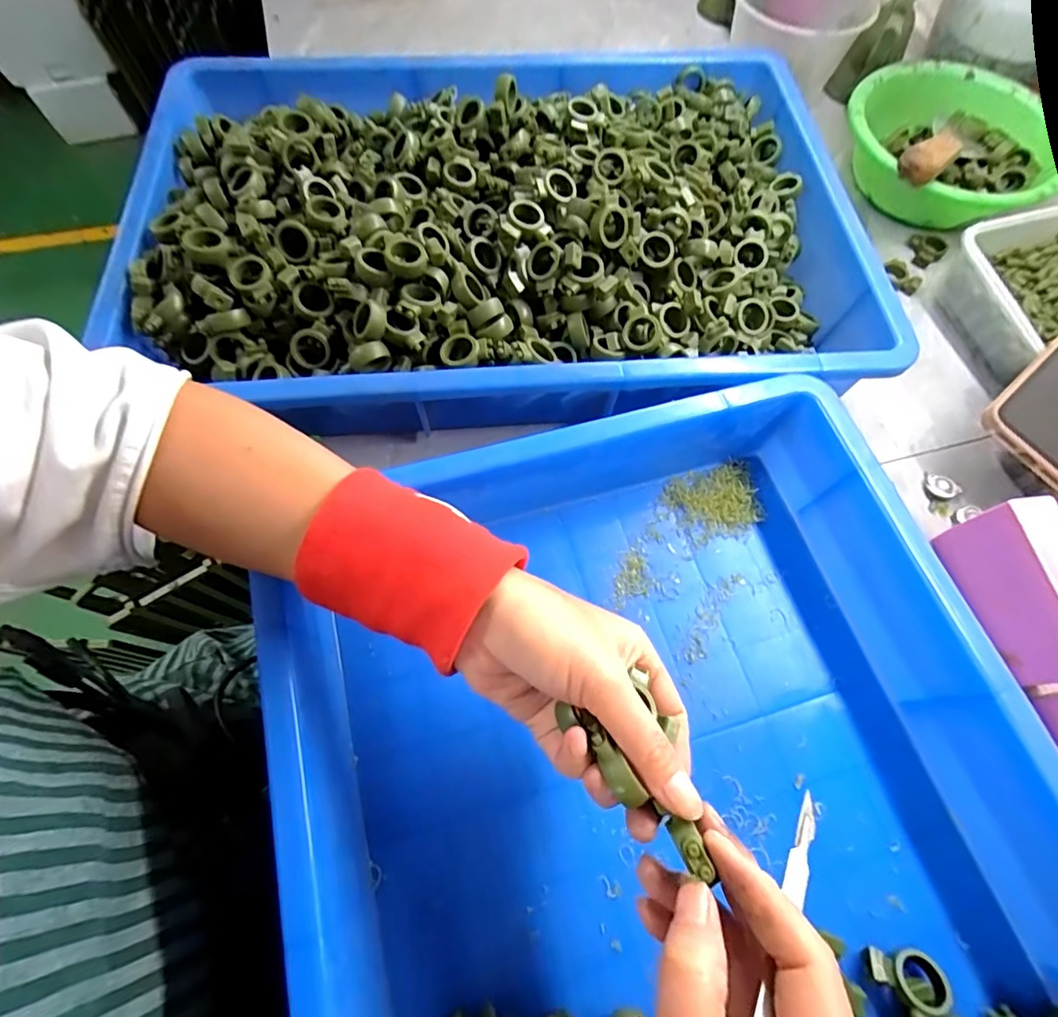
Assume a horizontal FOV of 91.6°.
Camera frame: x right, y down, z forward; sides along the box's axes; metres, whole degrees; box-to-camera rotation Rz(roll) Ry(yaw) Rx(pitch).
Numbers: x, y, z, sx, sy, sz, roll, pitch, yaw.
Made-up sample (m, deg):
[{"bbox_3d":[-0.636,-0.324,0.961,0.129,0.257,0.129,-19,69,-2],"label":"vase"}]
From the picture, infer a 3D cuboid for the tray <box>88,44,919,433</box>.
[{"bbox_3d":[-0.019,-0.238,0.417,0.564,0.092,0.374,-6,67,-4],"label":"tray"}]

